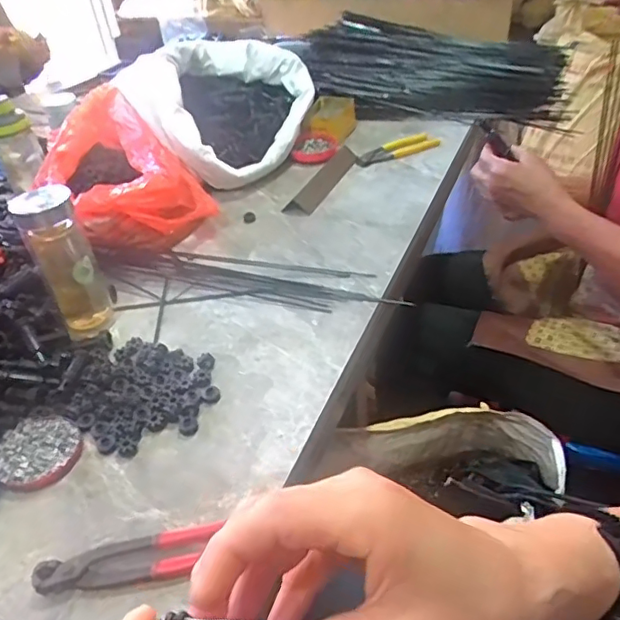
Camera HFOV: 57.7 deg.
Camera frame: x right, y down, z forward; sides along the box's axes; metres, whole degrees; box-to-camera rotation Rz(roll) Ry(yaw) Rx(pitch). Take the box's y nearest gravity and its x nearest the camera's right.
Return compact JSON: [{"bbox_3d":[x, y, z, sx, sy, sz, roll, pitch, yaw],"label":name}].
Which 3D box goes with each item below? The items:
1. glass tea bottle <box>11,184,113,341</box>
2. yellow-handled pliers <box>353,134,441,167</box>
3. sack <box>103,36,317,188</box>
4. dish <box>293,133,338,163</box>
[{"bbox_3d":[-0.288,-0.054,0.669,0.065,0.174,0.072,-20,42,-19],"label":"glass tea bottle"},{"bbox_3d":[0.162,-0.302,1.052,0.189,0.013,0.057,-24,43,-22],"label":"yellow-handled pliers"},{"bbox_3d":[-0.140,-0.377,1.047,0.265,0.185,0.335,22,46,29],"label":"sack"},{"bbox_3d":[0.010,-0.307,1.069,0.085,0.030,0.075,-3,39,2],"label":"dish"}]

